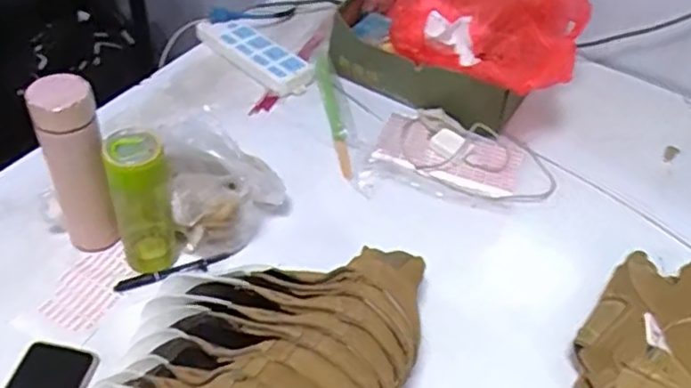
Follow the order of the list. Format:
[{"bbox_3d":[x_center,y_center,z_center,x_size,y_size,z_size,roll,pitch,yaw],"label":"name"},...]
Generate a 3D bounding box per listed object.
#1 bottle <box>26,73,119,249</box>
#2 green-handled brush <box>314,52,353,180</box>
[{"bbox_3d":[-0.308,-0.023,0.766,0.064,0.235,0.053,-17,50,-22],"label":"bottle"},{"bbox_3d":[-0.017,-0.135,1.058,0.027,0.019,0.288,-5,46,-11],"label":"green-handled brush"}]

